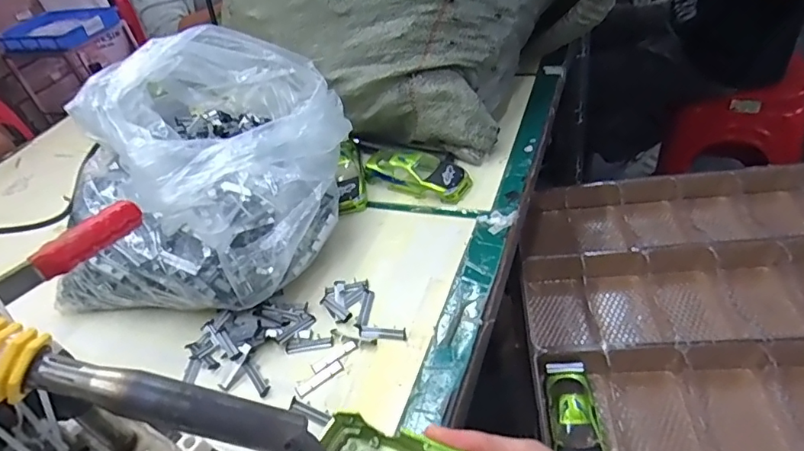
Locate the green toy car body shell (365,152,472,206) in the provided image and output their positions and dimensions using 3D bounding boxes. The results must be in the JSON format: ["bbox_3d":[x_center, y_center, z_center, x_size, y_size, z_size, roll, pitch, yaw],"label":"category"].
[{"bbox_3d":[0.018,-0.073,0.618,0.134,0.033,0.057,18,49,31],"label":"green toy car body shell"}]

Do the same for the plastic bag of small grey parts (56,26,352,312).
[{"bbox_3d":[-0.210,-0.055,0.519,0.288,0.221,0.238,-5,41,9],"label":"plastic bag of small grey parts"}]

